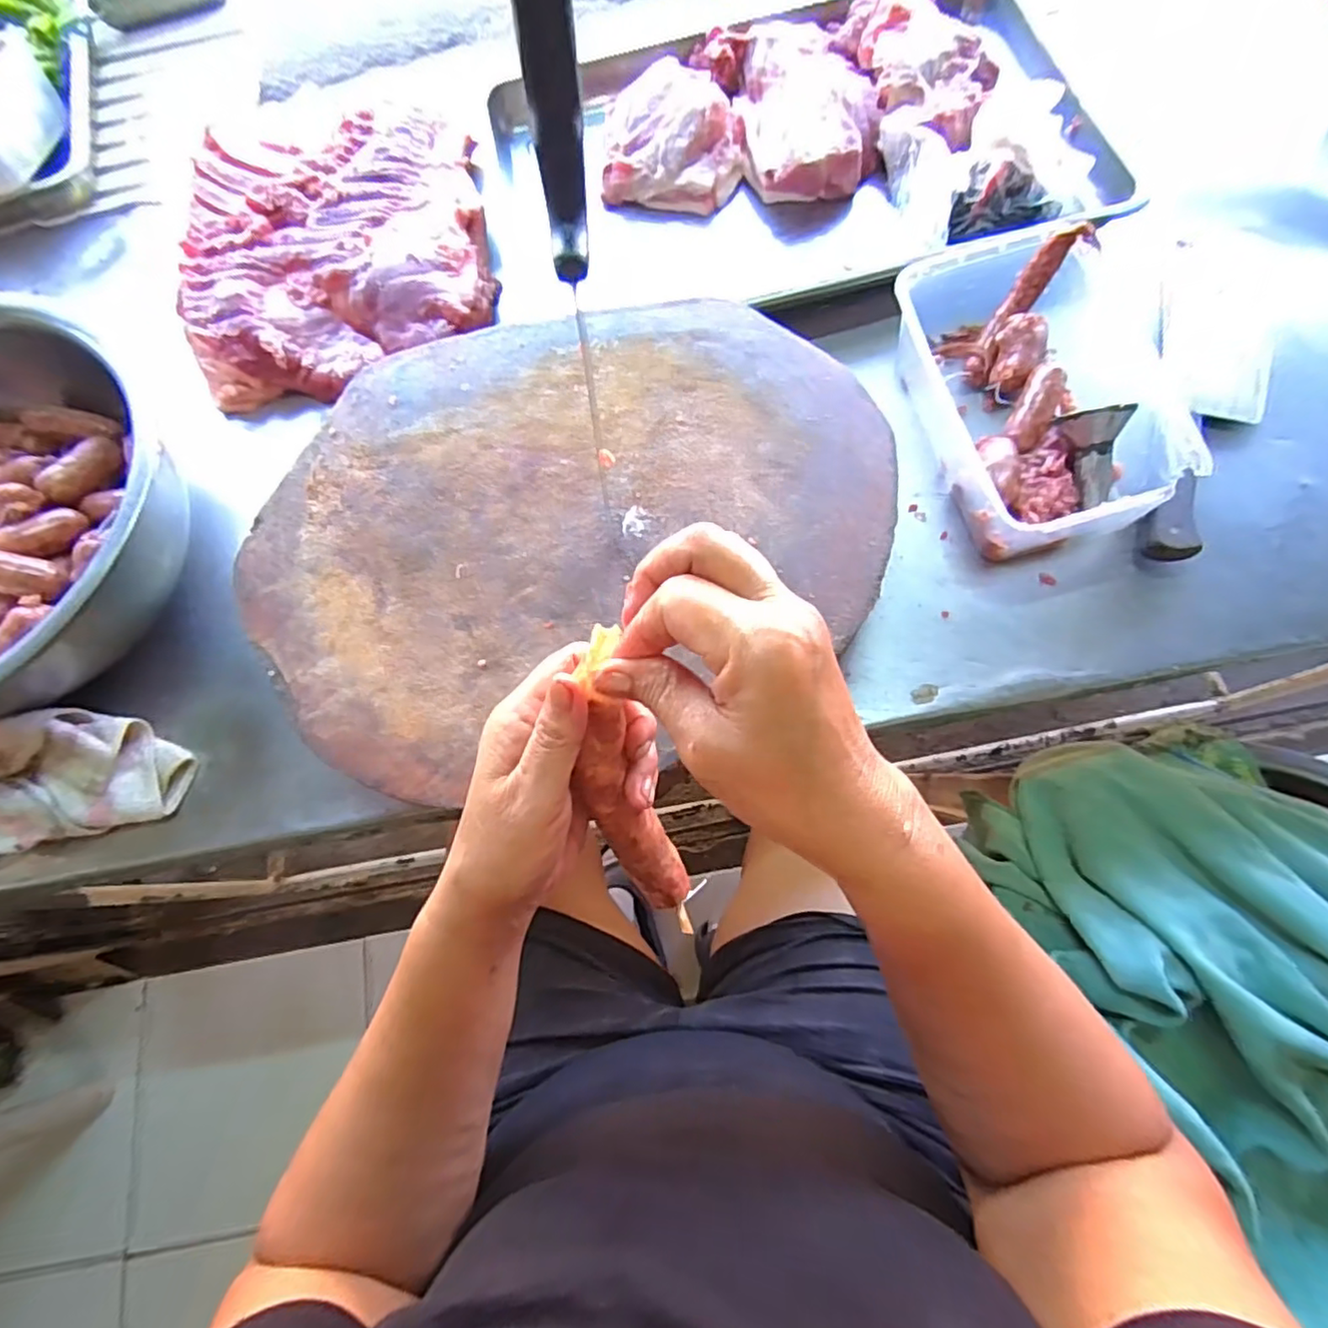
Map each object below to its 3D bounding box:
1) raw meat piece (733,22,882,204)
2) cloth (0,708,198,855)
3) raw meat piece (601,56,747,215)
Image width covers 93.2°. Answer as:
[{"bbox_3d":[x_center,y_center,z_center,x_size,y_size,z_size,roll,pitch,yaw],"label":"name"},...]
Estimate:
[{"bbox_3d":[0.149,-0.574,0.645,0.137,0.052,0.206,-1,73,3],"label":"raw meat piece"},{"bbox_3d":[-0.526,0.097,0.483,0.287,0.053,0.105,-14,73,-1],"label":"cloth"},{"bbox_3d":[0.011,-0.549,0.649,0.141,0.058,0.133,1,73,4],"label":"raw meat piece"}]

